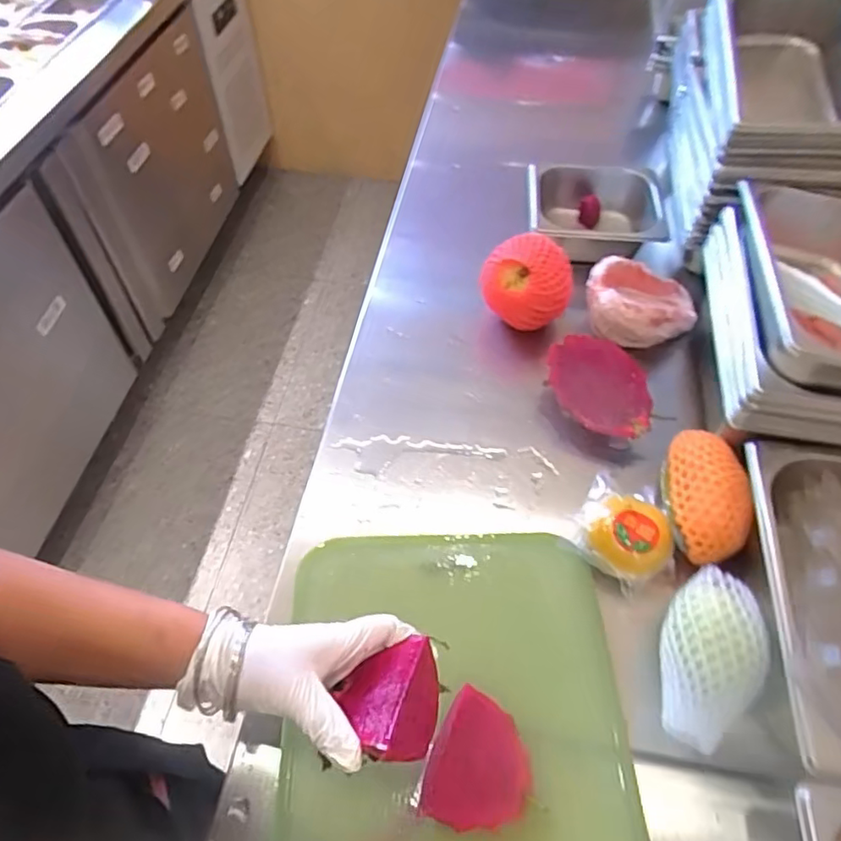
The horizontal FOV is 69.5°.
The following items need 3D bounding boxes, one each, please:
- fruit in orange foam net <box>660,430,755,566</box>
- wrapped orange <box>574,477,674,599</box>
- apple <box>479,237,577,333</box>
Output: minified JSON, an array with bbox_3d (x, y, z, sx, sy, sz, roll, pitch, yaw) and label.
[{"bbox_3d":[0.258,0.062,0.549,0.064,0.052,0.126,6,55,4],"label":"fruit in orange foam net"},{"bbox_3d":[0.182,0.104,0.548,0.071,0.050,0.097,-39,64,-24],"label":"wrapped orange"},{"bbox_3d":[0.120,-0.159,0.708,0.099,0.098,0.096,-6,55,-5],"label":"apple"}]

